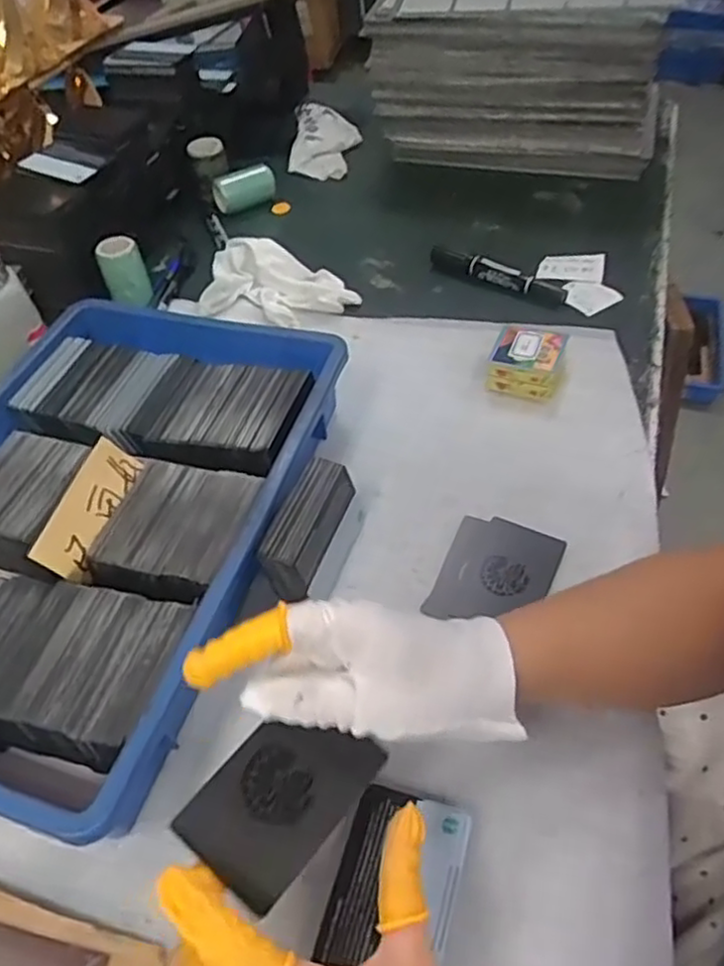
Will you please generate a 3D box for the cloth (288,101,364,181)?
[{"bbox_3d":[-0.047,-0.434,0.885,0.088,0.034,0.137,3,50,4],"label":"cloth"}]

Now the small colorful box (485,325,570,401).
[{"bbox_3d":[0.136,-0.101,0.574,0.054,0.033,0.054,15,52,14],"label":"small colorful box"}]

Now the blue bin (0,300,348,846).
[{"bbox_3d":[-0.185,0.019,0.472,0.263,0.057,0.365,12,51,12],"label":"blue bin"}]

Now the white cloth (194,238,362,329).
[{"bbox_3d":[-0.080,-0.196,0.674,0.147,0.039,0.094,6,50,7],"label":"white cloth"}]

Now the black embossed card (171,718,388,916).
[{"bbox_3d":[-0.035,0.133,0.300,0.053,0.005,0.077,40,67,11],"label":"black embossed card"}]

